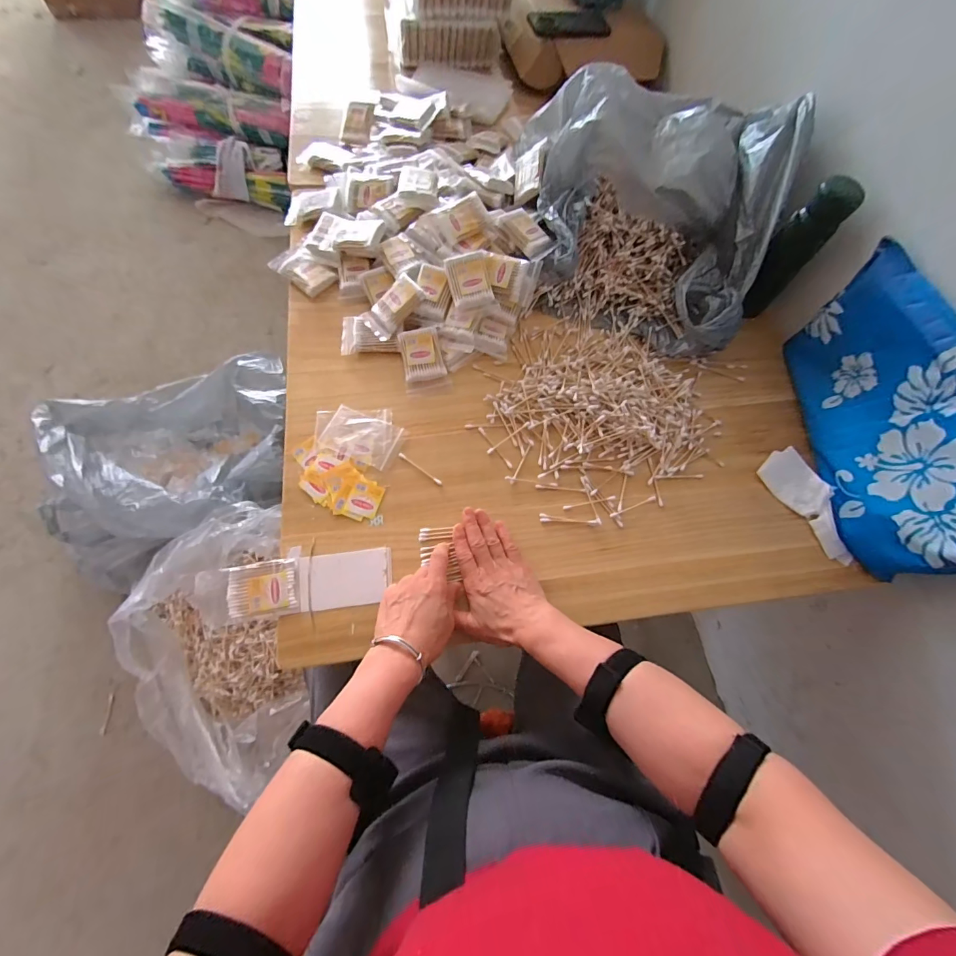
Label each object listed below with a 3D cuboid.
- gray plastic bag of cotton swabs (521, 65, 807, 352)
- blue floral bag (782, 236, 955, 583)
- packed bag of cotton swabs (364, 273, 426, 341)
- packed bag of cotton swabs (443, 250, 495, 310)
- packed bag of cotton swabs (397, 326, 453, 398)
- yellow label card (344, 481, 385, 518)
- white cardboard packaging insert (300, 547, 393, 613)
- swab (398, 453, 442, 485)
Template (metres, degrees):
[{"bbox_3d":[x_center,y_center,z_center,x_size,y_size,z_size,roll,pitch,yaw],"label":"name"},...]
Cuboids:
[{"bbox_3d":[0.234,-0.417,0.595,0.360,0.151,0.401,17,73,4],"label":"gray plastic bag of cotton swabs"},{"bbox_3d":[0.474,-0.073,0.476,0.055,0.209,0.357,-4,72,-3],"label":"blue floral bag"},{"bbox_3d":[-0.115,-0.234,0.567,0.087,0.012,0.052,-42,75,10],"label":"packed bag of cotton swabs"},{"bbox_3d":[-0.012,-0.268,0.561,0.055,0.023,0.071,-10,98,14],"label":"packed bag of cotton swabs"},{"bbox_3d":[-0.074,-0.158,0.563,0.057,0.009,0.091,-12,90,-4],"label":"packed bag of cotton swabs"},{"bbox_3d":[-0.138,0.025,0.502,0.037,0.004,0.042,13,72,2],"label":"yellow label card"},{"bbox_3d":[-0.149,0.114,0.468,0.099,0.006,0.060,-7,73,-4],"label":"white cardboard packaging insert"},{"bbox_3d":[-0.072,-0.012,0.519,0.066,0.004,0.006,35,74,9],"label":"swab"}]

